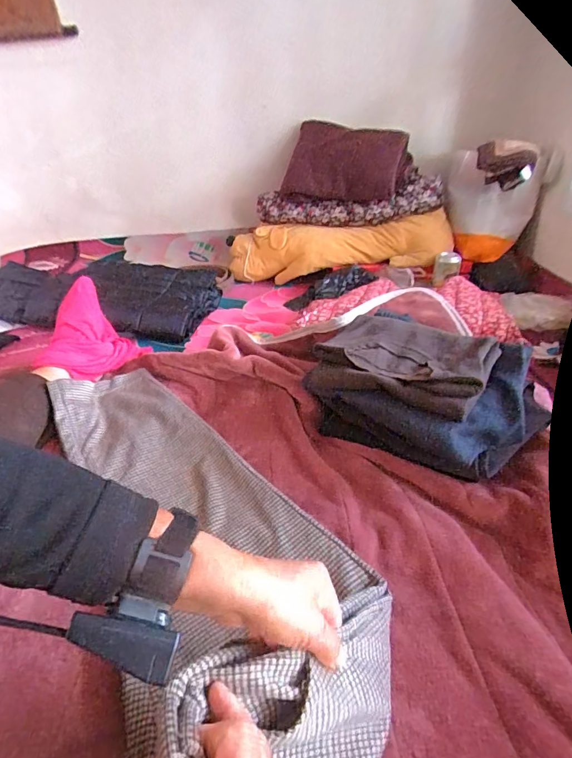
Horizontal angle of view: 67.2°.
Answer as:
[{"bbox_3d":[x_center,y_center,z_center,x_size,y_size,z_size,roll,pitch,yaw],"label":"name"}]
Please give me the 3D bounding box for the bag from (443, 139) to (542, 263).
[{"bbox_3d":[0.566,-0.496,1.208,0.237,0.283,0.100,12,35,20],"label":"bag"}]

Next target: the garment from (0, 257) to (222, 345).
[{"bbox_3d":[-0.499,-0.239,1.174,0.612,0.107,0.293,8,34,15],"label":"garment"}]

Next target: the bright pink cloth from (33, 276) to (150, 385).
[{"bbox_3d":[-0.400,-0.090,0.863,0.130,0.197,0.205,5,33,11],"label":"bright pink cloth"}]

